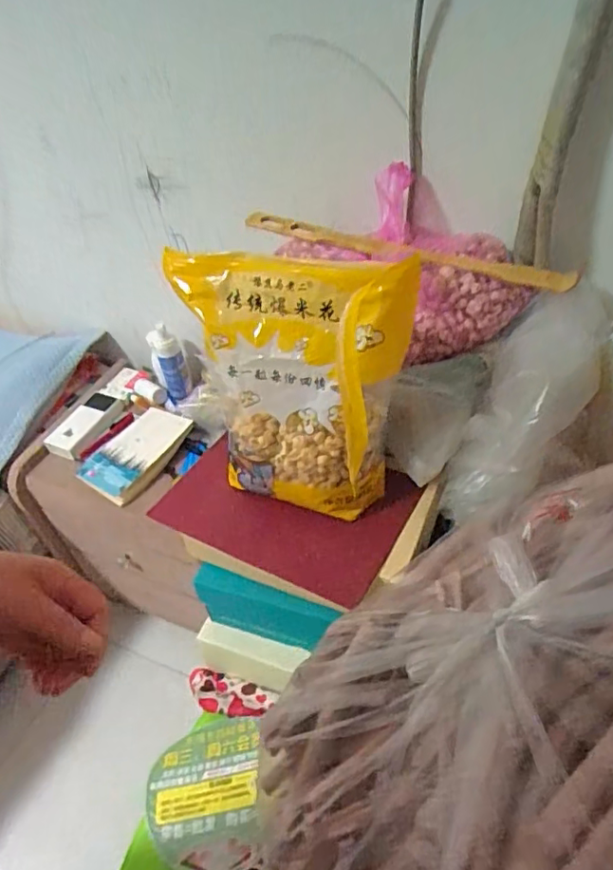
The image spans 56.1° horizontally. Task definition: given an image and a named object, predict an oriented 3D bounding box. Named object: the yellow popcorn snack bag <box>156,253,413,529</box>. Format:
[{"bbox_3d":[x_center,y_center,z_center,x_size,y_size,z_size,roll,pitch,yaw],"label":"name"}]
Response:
[{"bbox_3d":[-0.030,-0.053,0.663,0.278,0.287,0.110,19,51,24],"label":"yellow popcorn snack bag"}]

